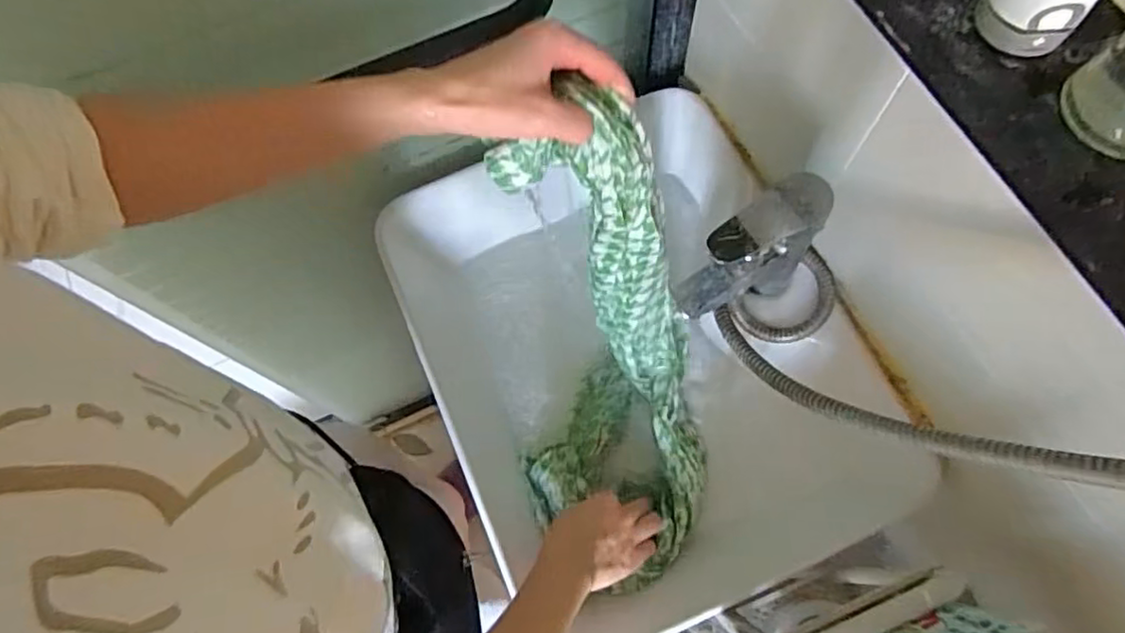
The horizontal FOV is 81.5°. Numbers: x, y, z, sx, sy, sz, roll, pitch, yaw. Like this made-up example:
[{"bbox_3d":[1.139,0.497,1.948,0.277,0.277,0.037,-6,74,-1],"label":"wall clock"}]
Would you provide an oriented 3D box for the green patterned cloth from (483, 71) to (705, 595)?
[{"bbox_3d":[0.031,0.024,0.488,0.157,0.380,0.176,-12,45,-2],"label":"green patterned cloth"}]

